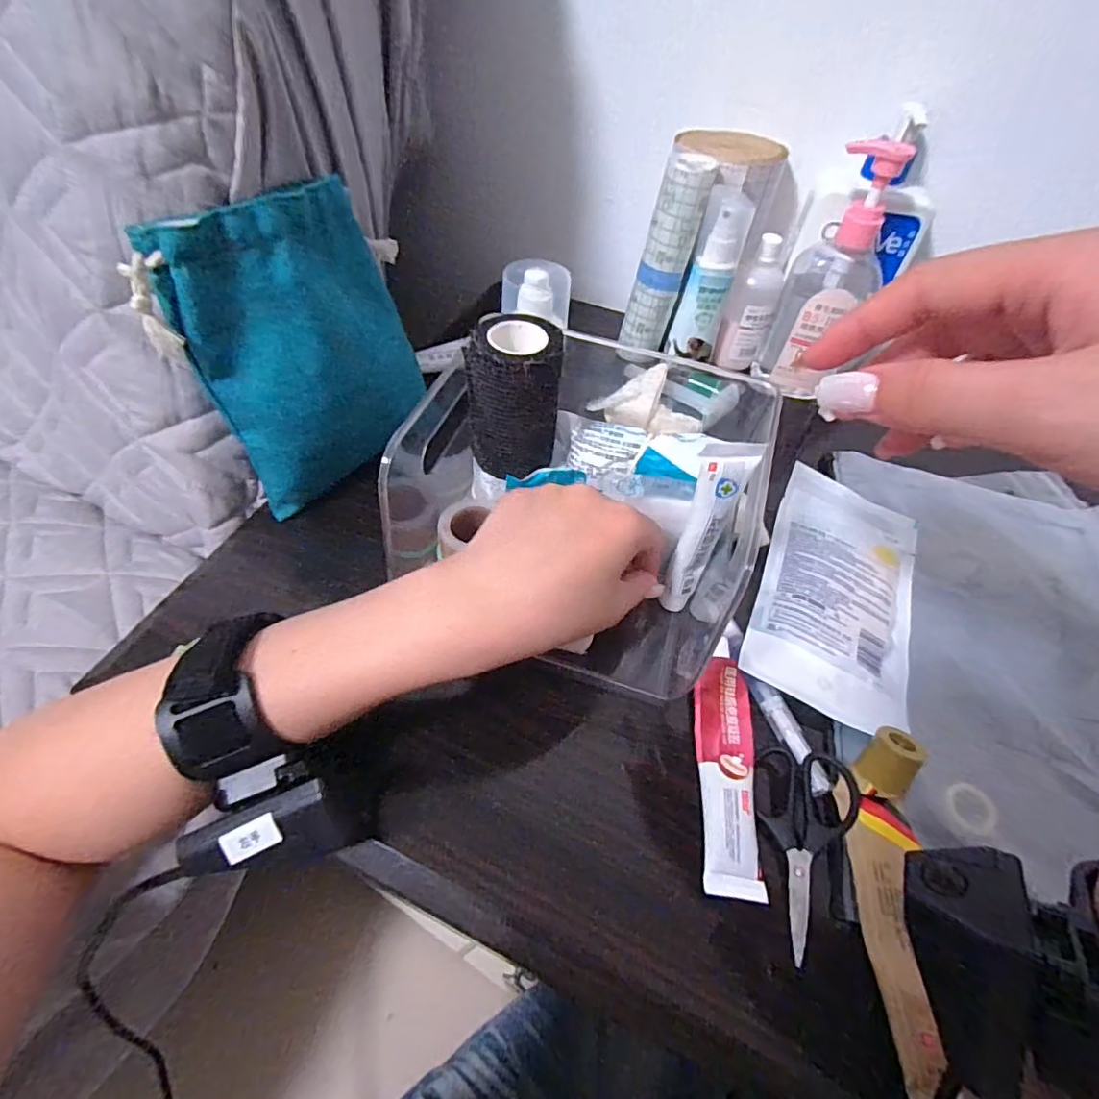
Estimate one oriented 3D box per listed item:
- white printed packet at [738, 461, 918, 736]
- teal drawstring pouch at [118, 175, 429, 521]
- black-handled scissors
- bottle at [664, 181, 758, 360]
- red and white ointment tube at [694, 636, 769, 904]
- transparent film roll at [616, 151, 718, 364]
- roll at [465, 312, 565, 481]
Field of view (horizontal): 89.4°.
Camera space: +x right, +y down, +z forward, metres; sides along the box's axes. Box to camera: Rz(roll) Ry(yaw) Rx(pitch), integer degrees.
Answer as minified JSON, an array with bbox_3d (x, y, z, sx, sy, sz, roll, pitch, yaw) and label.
[{"bbox_3d":[0.179,0.022,0.342,0.091,0.012,0.172,22,53,12],"label":"white printed packet"},{"bbox_3d":[-0.139,-0.119,0.330,0.136,0.154,0.023,-40,46,-24],"label":"teal drawstring pouch"},{"bbox_3d":[0.116,0.133,0.250,0.042,0.010,0.085,16,52,7],"label":"black-handled scissors"},{"bbox_3d":[0.127,-0.212,0.439,0.036,0.118,0.031,16,52,7],"label":"bottle"},{"bbox_3d":[0.088,0.104,0.277,0.027,0.013,0.118,8,52,1],"label":"red and white ointment tube"},{"bbox_3d":[0.089,-0.222,0.442,0.041,0.147,0.031,14,52,6],"label":"transparent film roll"},{"bbox_3d":[-0.018,-0.079,0.297,0.045,0.072,0.048,8,52,1],"label":"roll"}]

